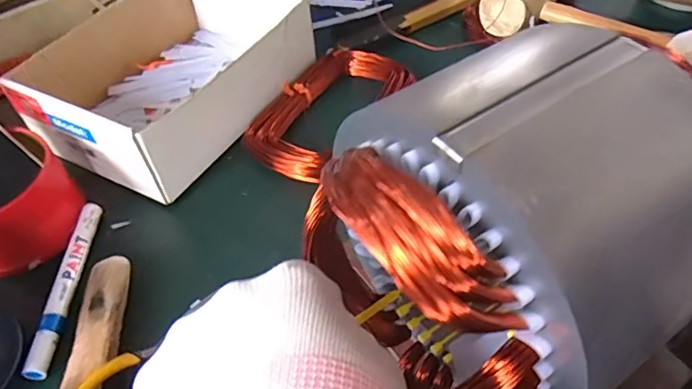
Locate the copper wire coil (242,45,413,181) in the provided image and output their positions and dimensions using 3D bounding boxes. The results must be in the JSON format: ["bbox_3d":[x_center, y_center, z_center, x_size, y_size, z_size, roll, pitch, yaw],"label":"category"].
[{"bbox_3d":[-0.022,-0.083,0.488,0.097,0.020,0.175,26,56,24],"label":"copper wire coil"}]

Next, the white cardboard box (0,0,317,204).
[{"bbox_3d":[-0.168,-0.125,0.499,0.181,0.074,0.241,21,54,21],"label":"white cardboard box"}]

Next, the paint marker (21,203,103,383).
[{"bbox_3d":[-0.207,0.066,0.380,0.015,0.016,0.142,-5,49,0],"label":"paint marker"}]

